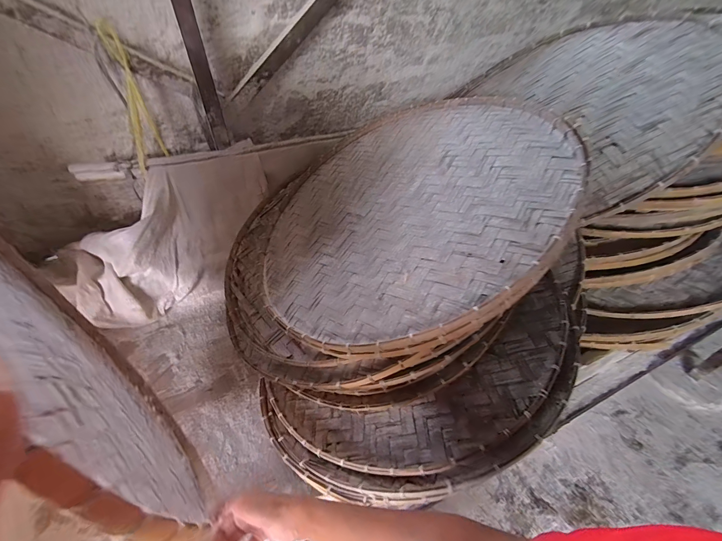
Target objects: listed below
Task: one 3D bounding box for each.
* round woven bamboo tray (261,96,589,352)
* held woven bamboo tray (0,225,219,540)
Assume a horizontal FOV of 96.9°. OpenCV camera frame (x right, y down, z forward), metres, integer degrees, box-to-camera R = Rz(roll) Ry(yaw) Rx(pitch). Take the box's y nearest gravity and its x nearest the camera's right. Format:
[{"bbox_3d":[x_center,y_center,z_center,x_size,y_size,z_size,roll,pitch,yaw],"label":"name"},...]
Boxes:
[{"bbox_3d":[0.079,-0.154,0.741,0.703,0.030,0.698,-17,47,20],"label":"round woven bamboo tray"},{"bbox_3d":[-0.441,0.079,0.441,0.683,0.686,0.045,28,52,27],"label":"held woven bamboo tray"}]

